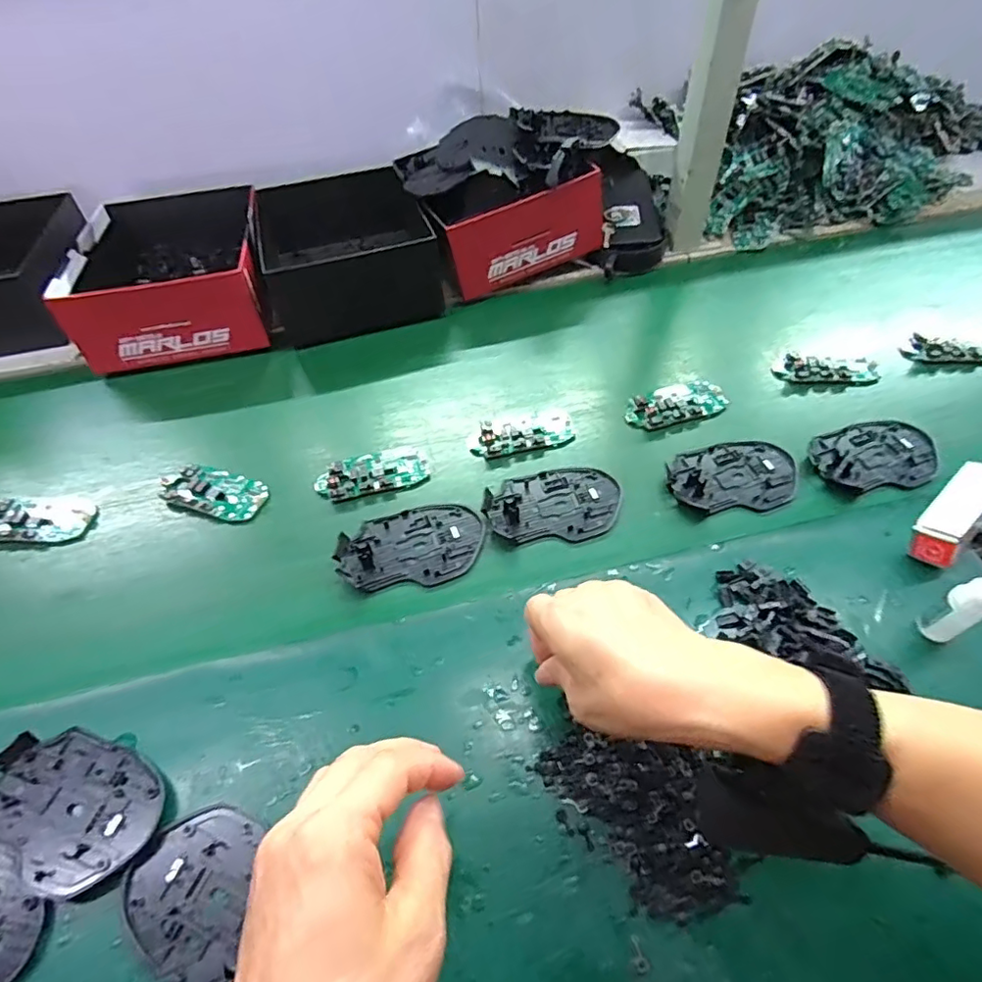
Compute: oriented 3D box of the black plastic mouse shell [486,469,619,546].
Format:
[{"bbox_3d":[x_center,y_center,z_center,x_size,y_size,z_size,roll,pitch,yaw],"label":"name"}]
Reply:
[{"bbox_3d":[0.052,0.011,0.466,0.112,0.013,0.073,-3,51,2],"label":"black plastic mouse shell"}]

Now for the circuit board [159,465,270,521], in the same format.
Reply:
[{"bbox_3d":[-0.240,0.000,0.485,0.090,0.008,0.044,12,53,13],"label":"circuit board"}]

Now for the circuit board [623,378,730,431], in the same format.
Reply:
[{"bbox_3d":[0.176,-0.086,0.533,0.098,0.009,0.051,-17,52,-10],"label":"circuit board"}]

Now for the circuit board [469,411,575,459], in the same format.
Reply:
[{"bbox_3d":[0.030,-0.054,0.517,0.095,0.010,0.043,-13,51,-7],"label":"circuit board"}]

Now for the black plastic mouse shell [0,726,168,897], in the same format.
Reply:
[{"bbox_3d":[-0.248,0.182,0.326,0.110,0.011,0.071,20,55,19],"label":"black plastic mouse shell"}]

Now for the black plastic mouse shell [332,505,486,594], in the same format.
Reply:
[{"bbox_3d":[-0.063,0.043,0.442,0.112,0.014,0.071,-8,51,-2],"label":"black plastic mouse shell"}]

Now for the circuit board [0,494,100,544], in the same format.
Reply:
[{"bbox_3d":[-0.385,0.022,0.473,0.091,0.011,0.052,-4,51,1],"label":"circuit board"}]

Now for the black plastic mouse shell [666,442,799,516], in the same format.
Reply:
[{"bbox_3d":[0.207,-0.013,0.476,0.111,0.011,0.073,-15,51,-8],"label":"black plastic mouse shell"}]

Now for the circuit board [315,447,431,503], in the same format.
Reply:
[{"bbox_3d":[-0.104,-0.017,0.490,0.095,0.011,0.046,-18,52,-10],"label":"circuit board"}]

